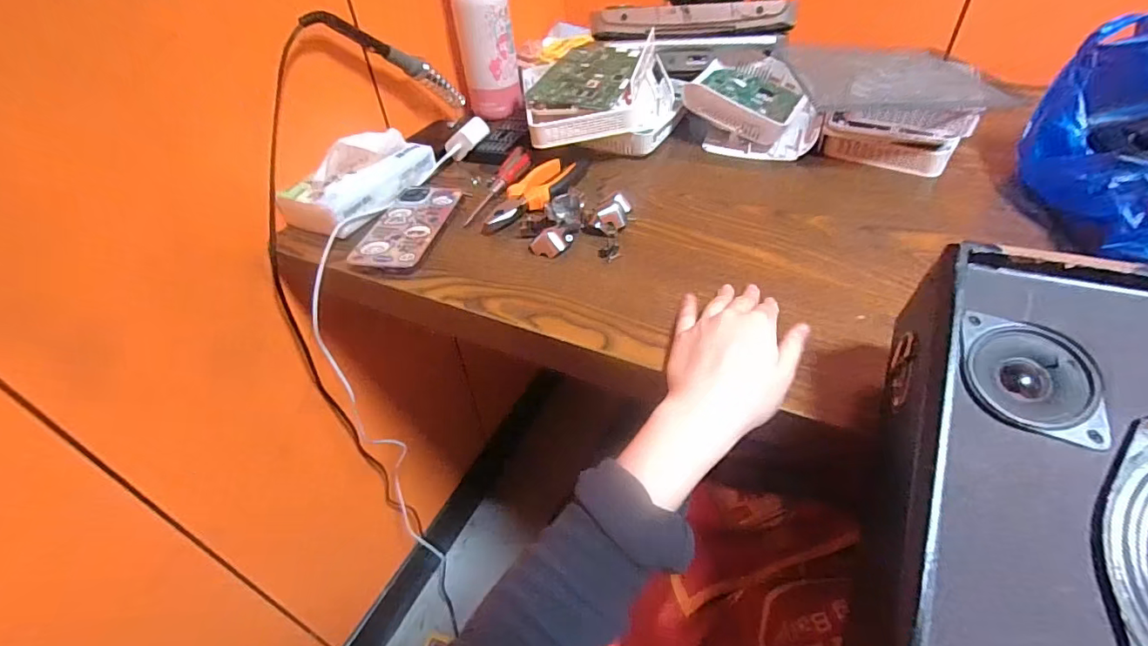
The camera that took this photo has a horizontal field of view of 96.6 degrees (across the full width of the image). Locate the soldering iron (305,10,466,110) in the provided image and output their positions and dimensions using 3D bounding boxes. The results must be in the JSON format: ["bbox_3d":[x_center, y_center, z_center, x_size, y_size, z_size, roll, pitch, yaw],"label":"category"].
[{"bbox_3d":[-0.196,-0.292,0.570,0.023,0.024,0.223,23,10,27],"label":"soldering iron"}]

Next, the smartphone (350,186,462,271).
[{"bbox_3d":[-0.162,-0.096,0.504,0.065,0.014,0.139,5,43,10],"label":"smartphone"}]

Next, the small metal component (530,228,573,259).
[{"bbox_3d":[-0.021,-0.074,0.467,0.030,0.017,0.026,19,48,24],"label":"small metal component"}]

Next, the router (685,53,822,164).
[{"bbox_3d":[0.214,-0.269,0.626,0.144,0.063,0.170,7,44,13],"label":"router"}]

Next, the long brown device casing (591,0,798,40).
[{"bbox_3d":[0.156,-0.405,0.679,0.263,0.033,0.050,-2,43,4],"label":"long brown device casing"}]

